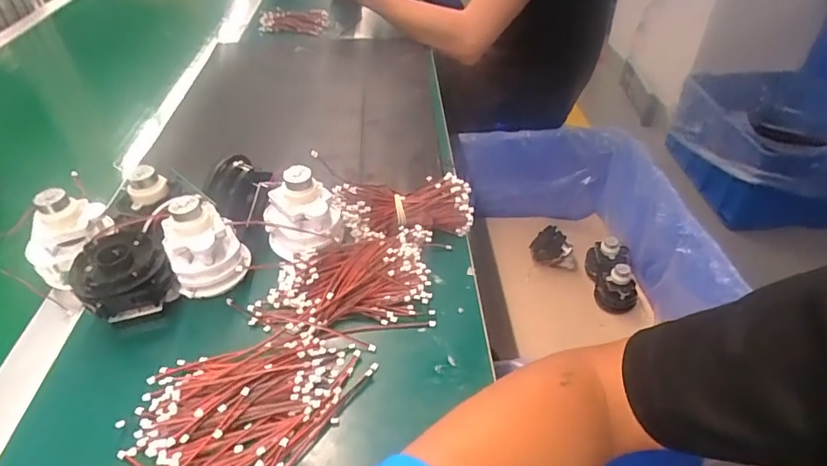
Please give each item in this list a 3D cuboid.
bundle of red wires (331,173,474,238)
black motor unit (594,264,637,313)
[{"bbox_3d":[-0.010,-0.021,0.495,0.130,0.052,0.053,-5,39,-4],"label":"bundle of red wires"},{"bbox_3d":[0.355,0.096,0.871,0.069,0.083,0.055,18,46,20],"label":"black motor unit"}]

